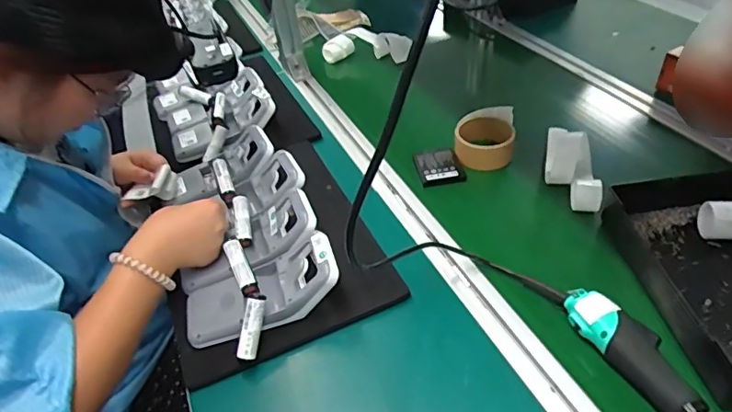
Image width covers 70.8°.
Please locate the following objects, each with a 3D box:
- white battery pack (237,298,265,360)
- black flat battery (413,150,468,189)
[{"bbox_3d":[-0.115,0.123,0.516,0.016,0.017,0.061,7,83,15],"label":"white battery pack"},{"bbox_3d":[0.105,-0.057,0.740,0.063,0.013,0.067,-11,42,-4],"label":"black flat battery"}]

